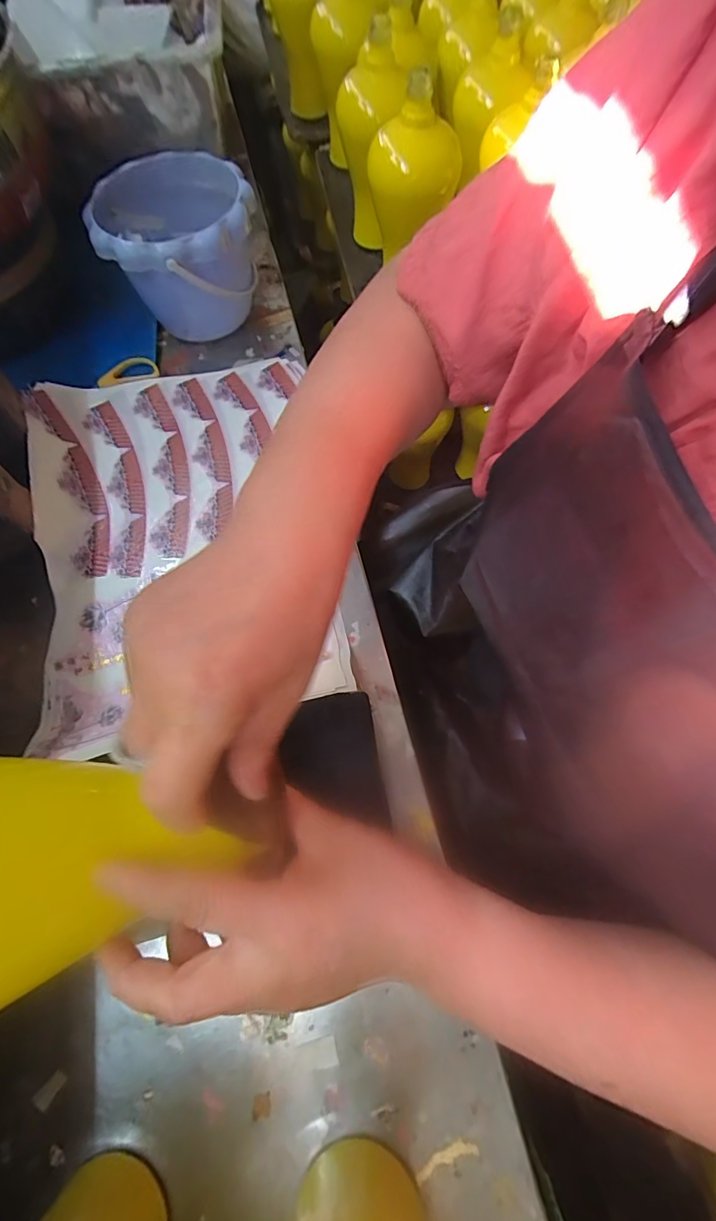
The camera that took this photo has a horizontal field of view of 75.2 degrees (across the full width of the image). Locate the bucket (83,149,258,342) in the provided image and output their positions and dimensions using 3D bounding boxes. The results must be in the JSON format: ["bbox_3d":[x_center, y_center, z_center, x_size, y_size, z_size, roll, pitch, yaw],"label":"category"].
[{"bbox_3d":[-0.177,-0.362,0.484,0.145,0.115,0.168,-8,68,-3],"label":"bucket"}]

